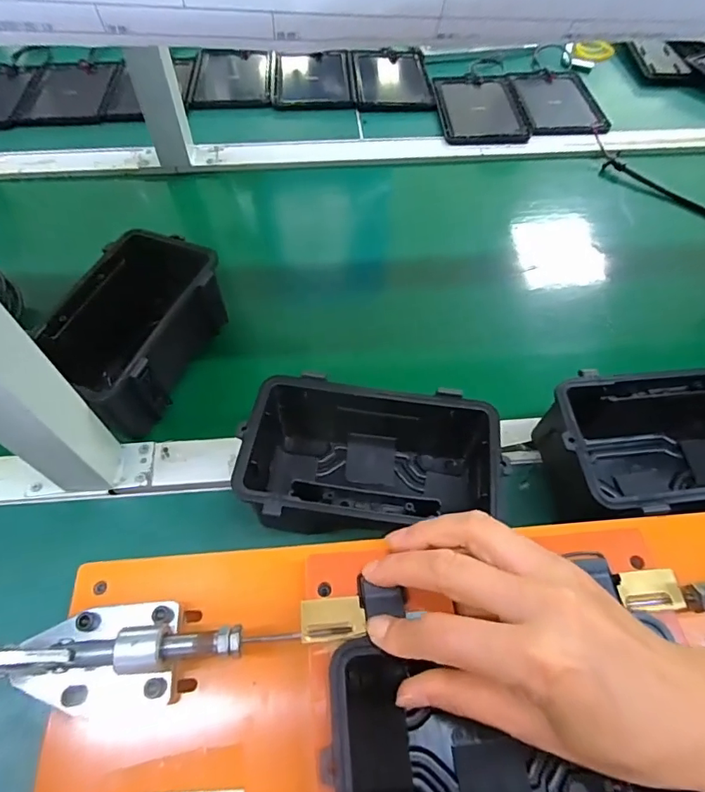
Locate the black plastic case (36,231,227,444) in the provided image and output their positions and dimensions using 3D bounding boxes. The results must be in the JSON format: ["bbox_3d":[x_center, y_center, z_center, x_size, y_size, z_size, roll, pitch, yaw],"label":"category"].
[{"bbox_3d":[-0.191,-0.057,0.427,0.103,0.084,0.167,16,60,9],"label":"black plastic case"}]

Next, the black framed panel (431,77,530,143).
[{"bbox_3d":[0.185,-0.422,0.699,0.122,0.014,0.169,-2,58,-1],"label":"black framed panel"}]

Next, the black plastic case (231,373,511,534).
[{"bbox_3d":[0.014,0.051,0.363,0.181,0.081,0.117,2,58,0],"label":"black plastic case"}]

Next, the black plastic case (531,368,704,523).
[{"bbox_3d":[0.239,0.042,0.377,0.176,0.089,0.121,-4,59,-3],"label":"black plastic case"}]

